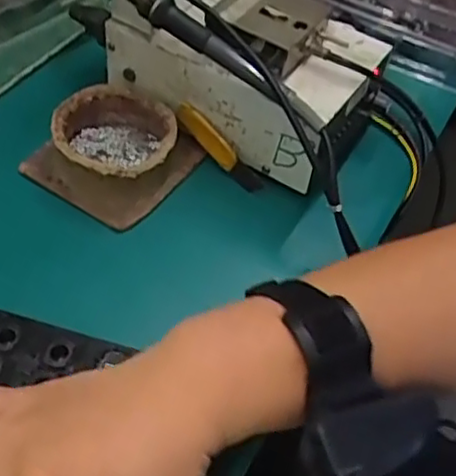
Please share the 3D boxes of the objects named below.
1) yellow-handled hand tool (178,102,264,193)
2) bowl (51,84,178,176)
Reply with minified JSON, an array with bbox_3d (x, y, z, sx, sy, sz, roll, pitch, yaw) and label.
[{"bbox_3d":[-0.006,-0.065,0.480,0.082,0.017,0.009,48,58,5],"label":"yellow-handled hand tool"},{"bbox_3d":[-0.079,-0.066,0.468,0.079,0.035,0.086,3,50,-4],"label":"bowl"}]

